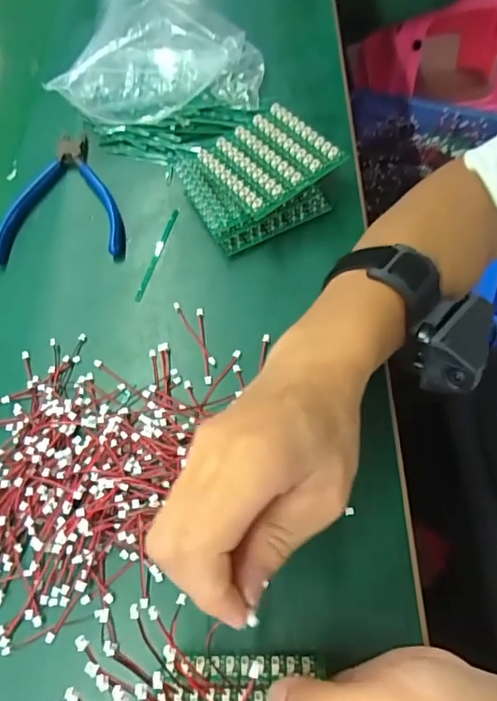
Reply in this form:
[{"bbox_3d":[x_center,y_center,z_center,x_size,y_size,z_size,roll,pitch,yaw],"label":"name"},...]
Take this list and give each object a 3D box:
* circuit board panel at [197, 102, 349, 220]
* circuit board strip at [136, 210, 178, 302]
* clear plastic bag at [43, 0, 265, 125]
[{"bbox_3d":[0.015,-0.145,0.375,0.081,0.006,0.078,-36,67,-12],"label":"circuit board panel"},{"bbox_3d":[-0.070,-0.076,0.385,0.008,0.004,0.085,11,66,12],"label":"circuit board strip"},{"bbox_3d":[-0.077,-0.244,0.437,0.177,0.064,0.083,-10,64,3],"label":"clear plastic bag"}]

